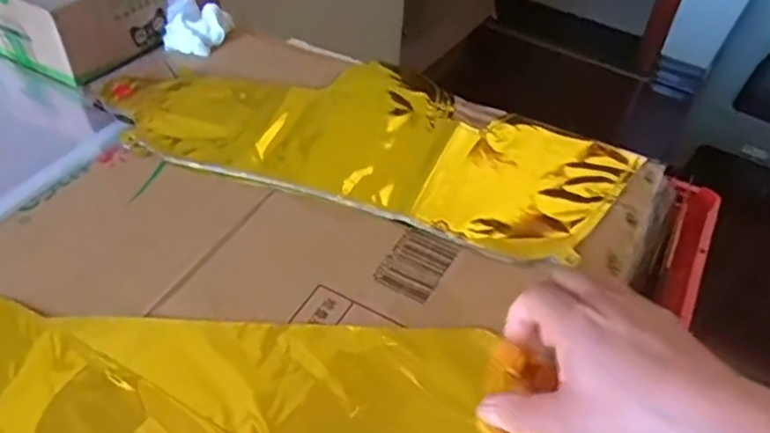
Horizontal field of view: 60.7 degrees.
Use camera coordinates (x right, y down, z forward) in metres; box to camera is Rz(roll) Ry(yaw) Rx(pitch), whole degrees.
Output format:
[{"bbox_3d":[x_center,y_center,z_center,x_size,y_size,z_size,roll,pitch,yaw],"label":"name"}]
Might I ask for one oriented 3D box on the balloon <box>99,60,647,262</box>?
[{"bbox_3d":[-0.013,-0.077,0.538,0.401,0.013,0.188,16,46,13],"label":"balloon"}]

